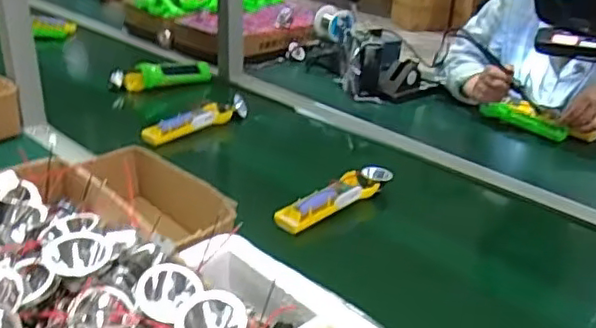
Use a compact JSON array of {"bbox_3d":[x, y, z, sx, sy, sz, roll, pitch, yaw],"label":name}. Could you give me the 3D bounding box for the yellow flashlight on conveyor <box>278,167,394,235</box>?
[{"bbox_3d":[0.058,0.044,0.878,0.205,0.028,0.045,-19,34,-38],"label":"yellow flashlight on conveyor"}]

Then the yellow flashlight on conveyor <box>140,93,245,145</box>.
[{"bbox_3d":[-0.177,-0.075,1.104,0.046,0.039,0.217,24,33,36],"label":"yellow flashlight on conveyor"}]

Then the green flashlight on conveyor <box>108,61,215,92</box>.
[{"bbox_3d":[-0.284,-0.183,1.300,0.212,0.060,0.048,-9,28,-22],"label":"green flashlight on conveyor"}]

